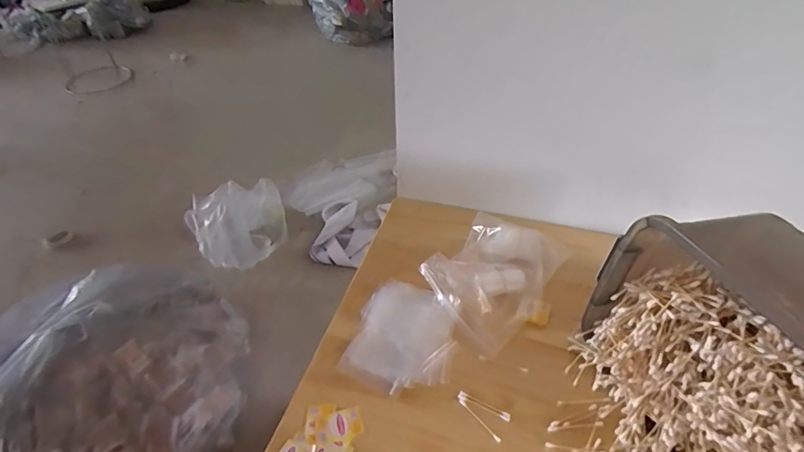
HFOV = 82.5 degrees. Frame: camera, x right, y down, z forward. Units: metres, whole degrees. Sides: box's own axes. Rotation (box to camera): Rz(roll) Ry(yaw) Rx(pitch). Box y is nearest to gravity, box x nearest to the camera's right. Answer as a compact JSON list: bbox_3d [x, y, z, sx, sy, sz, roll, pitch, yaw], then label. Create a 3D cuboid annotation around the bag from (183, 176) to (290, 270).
[{"bbox_3d":[-0.539,-0.003,1.502,0.311,0.201,0.225,-16,44,-15],"label":"bag"}]

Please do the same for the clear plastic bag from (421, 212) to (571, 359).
[{"bbox_3d":[0.151,0.080,0.773,0.179,0.055,0.246,29,50,30],"label":"clear plastic bag"}]

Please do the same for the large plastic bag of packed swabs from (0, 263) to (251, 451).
[{"bbox_3d":[-0.713,0.356,1.079,0.596,0.287,0.578,-3,42,-2],"label":"large plastic bag of packed swabs"}]

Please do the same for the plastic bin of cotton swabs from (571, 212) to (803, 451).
[{"bbox_3d":[0.408,0.171,0.517,0.281,0.232,0.404,-15,44,-14],"label":"plastic bin of cotton swabs"}]

